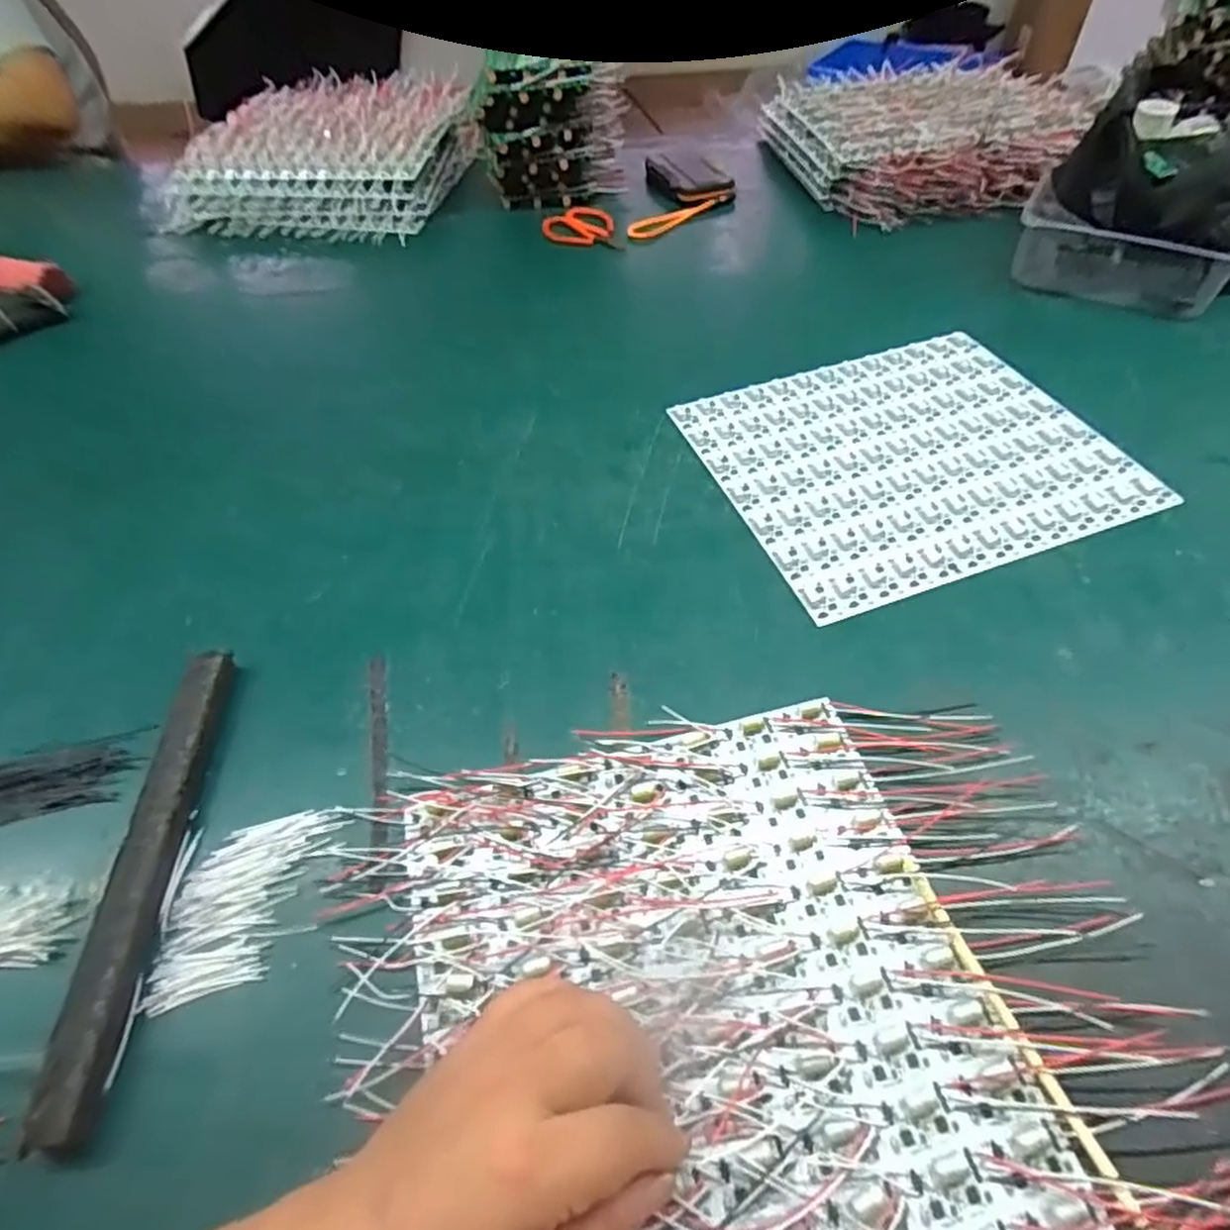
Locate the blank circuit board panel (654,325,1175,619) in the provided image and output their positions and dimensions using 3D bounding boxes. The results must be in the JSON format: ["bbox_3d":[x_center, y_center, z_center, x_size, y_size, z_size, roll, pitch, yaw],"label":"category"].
[{"bbox_3d":[0.220,-0.125,0.531,0.286,0.004,0.241,-17,52,-10],"label":"blank circuit board panel"}]

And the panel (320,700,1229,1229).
[{"bbox_3d":[0.066,0.174,0.299,0.349,0.024,0.293,-15,52,-8],"label":"panel"}]

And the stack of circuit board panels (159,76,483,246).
[{"bbox_3d":[-0.362,-0.607,0.918,0.316,0.081,0.371,7,53,8],"label":"stack of circuit board panels"}]

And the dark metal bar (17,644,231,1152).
[{"bbox_3d":[-0.233,0.119,0.349,0.022,0.020,0.232,-5,51,0],"label":"dark metal bar"}]

